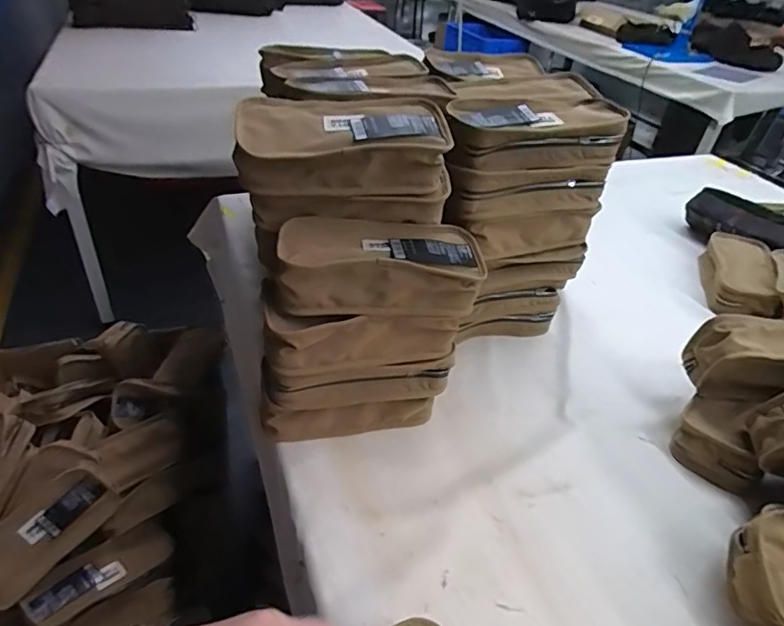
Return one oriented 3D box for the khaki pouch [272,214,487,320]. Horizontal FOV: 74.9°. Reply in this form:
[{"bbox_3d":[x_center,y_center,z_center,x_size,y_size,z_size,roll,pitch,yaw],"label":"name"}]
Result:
[{"bbox_3d":[-0.011,-0.046,0.489,0.188,0.059,0.083,-2,39,-10],"label":"khaki pouch"}]

